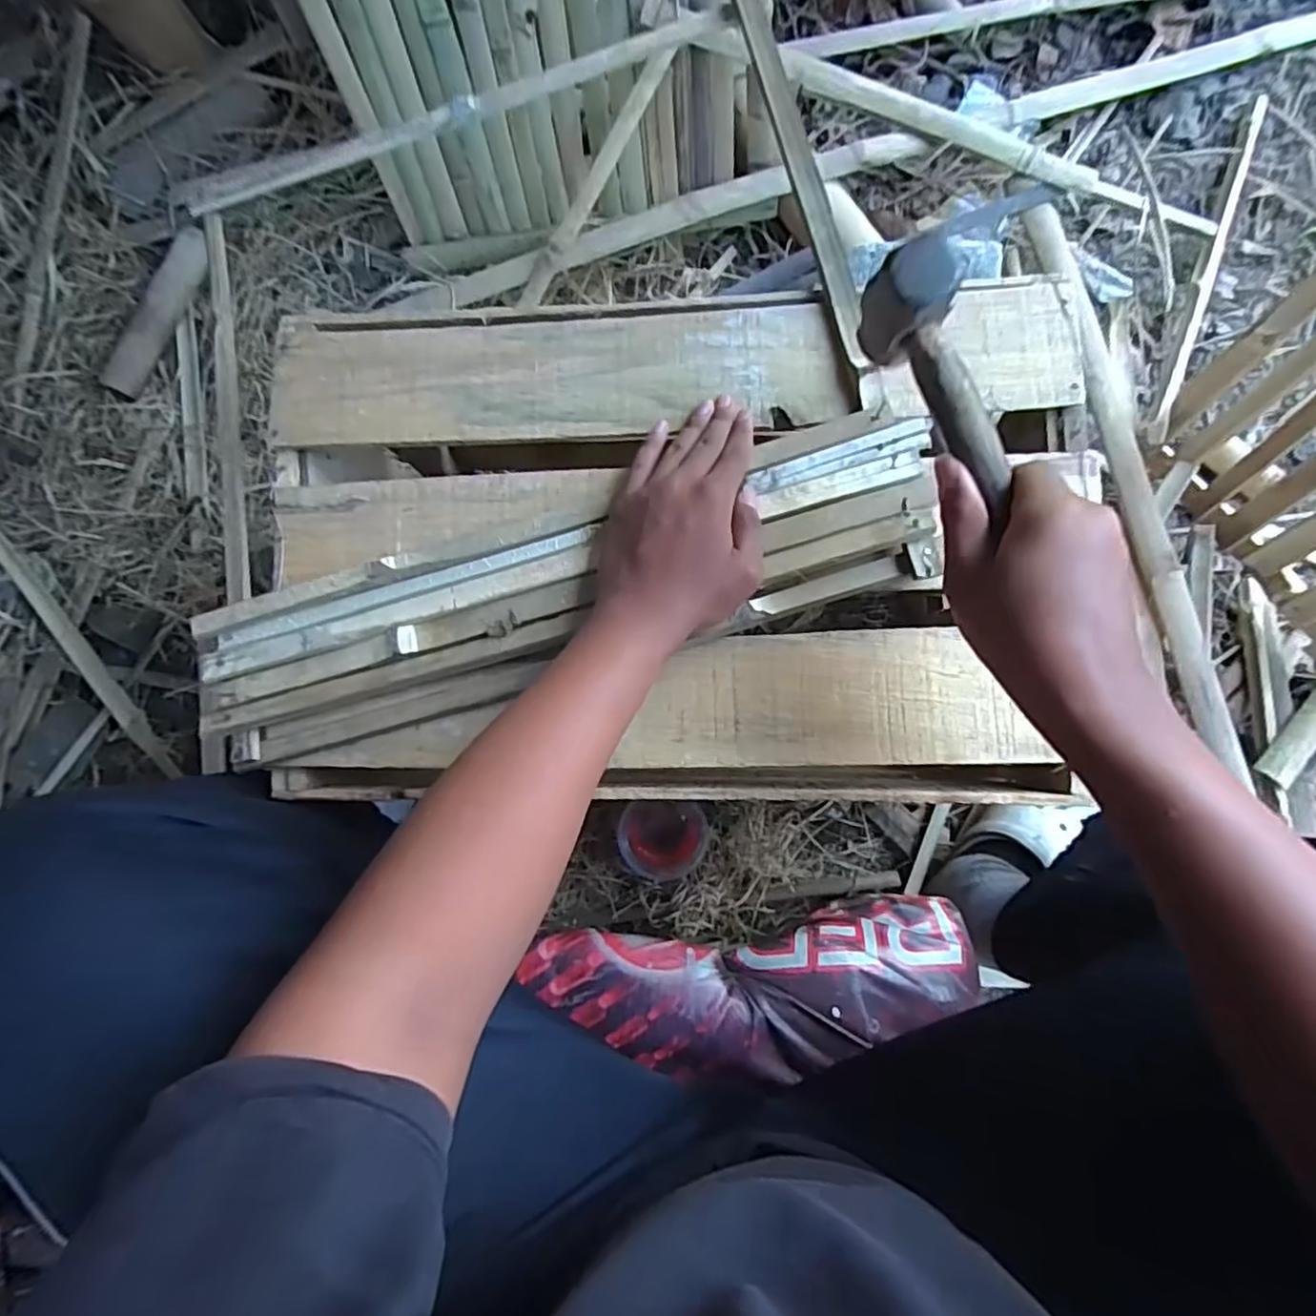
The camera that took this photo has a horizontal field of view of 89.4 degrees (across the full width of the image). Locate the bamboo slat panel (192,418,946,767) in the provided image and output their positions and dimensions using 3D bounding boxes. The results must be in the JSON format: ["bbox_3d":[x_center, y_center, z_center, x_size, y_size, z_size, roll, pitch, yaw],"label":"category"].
[{"bbox_3d":[-0.073,-0.043,0.468,0.522,0.023,0.118,-16,82,5],"label":"bamboo slat panel"}]

